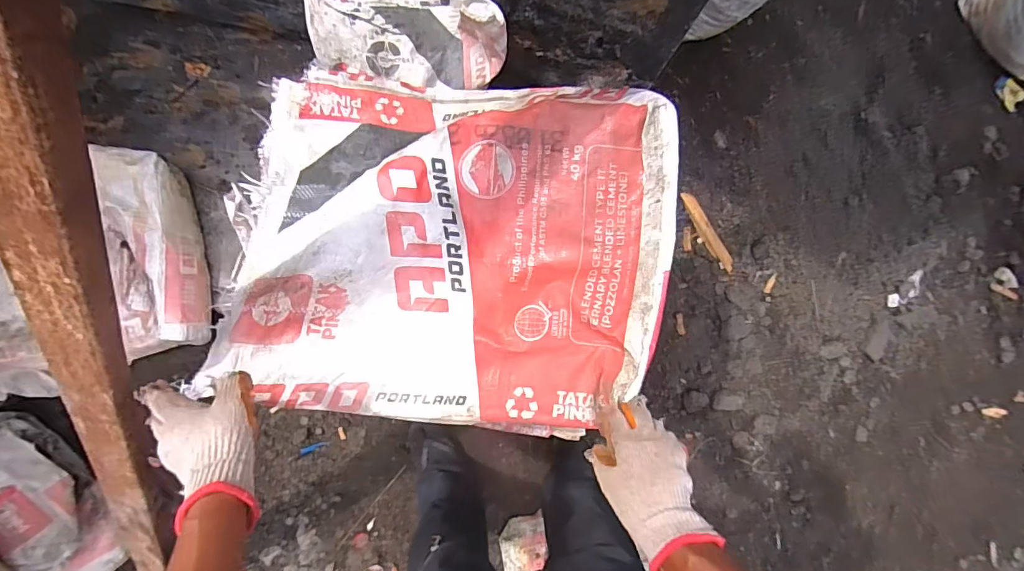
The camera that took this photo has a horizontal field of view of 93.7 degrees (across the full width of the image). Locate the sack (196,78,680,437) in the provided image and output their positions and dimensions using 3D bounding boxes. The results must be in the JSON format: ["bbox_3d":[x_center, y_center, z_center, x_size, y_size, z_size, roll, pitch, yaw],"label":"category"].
[{"bbox_3d":[-0.075,-0.055,0.626,0.535,0.138,0.449,4,86,-8],"label":"sack"}]

